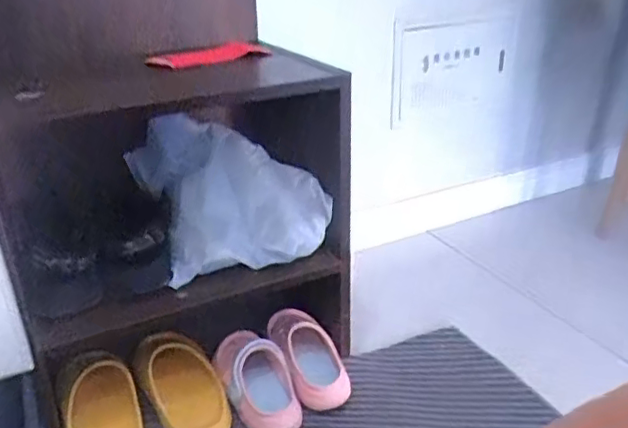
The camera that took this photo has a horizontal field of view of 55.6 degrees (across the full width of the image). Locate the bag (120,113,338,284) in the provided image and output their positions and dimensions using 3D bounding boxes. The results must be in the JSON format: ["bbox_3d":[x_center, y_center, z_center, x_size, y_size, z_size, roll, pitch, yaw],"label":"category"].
[{"bbox_3d":[-0.129,-0.043,0.915,0.240,0.159,0.231,-12,28,-22],"label":"bag"}]

